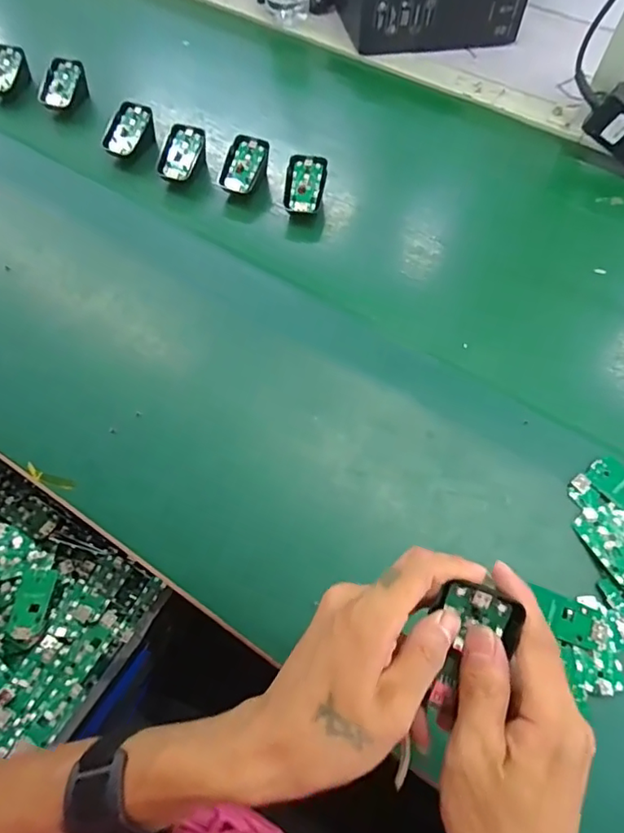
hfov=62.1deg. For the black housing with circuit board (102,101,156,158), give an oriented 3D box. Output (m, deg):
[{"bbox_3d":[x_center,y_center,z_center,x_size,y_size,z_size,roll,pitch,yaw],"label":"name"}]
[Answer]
[{"bbox_3d":[-0.223,-0.342,0.631,0.042,0.040,0.068,19,64,10],"label":"black housing with circuit board"}]

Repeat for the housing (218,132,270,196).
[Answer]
[{"bbox_3d":[-0.079,-0.287,0.608,0.043,0.043,0.069,20,64,10],"label":"housing"}]

